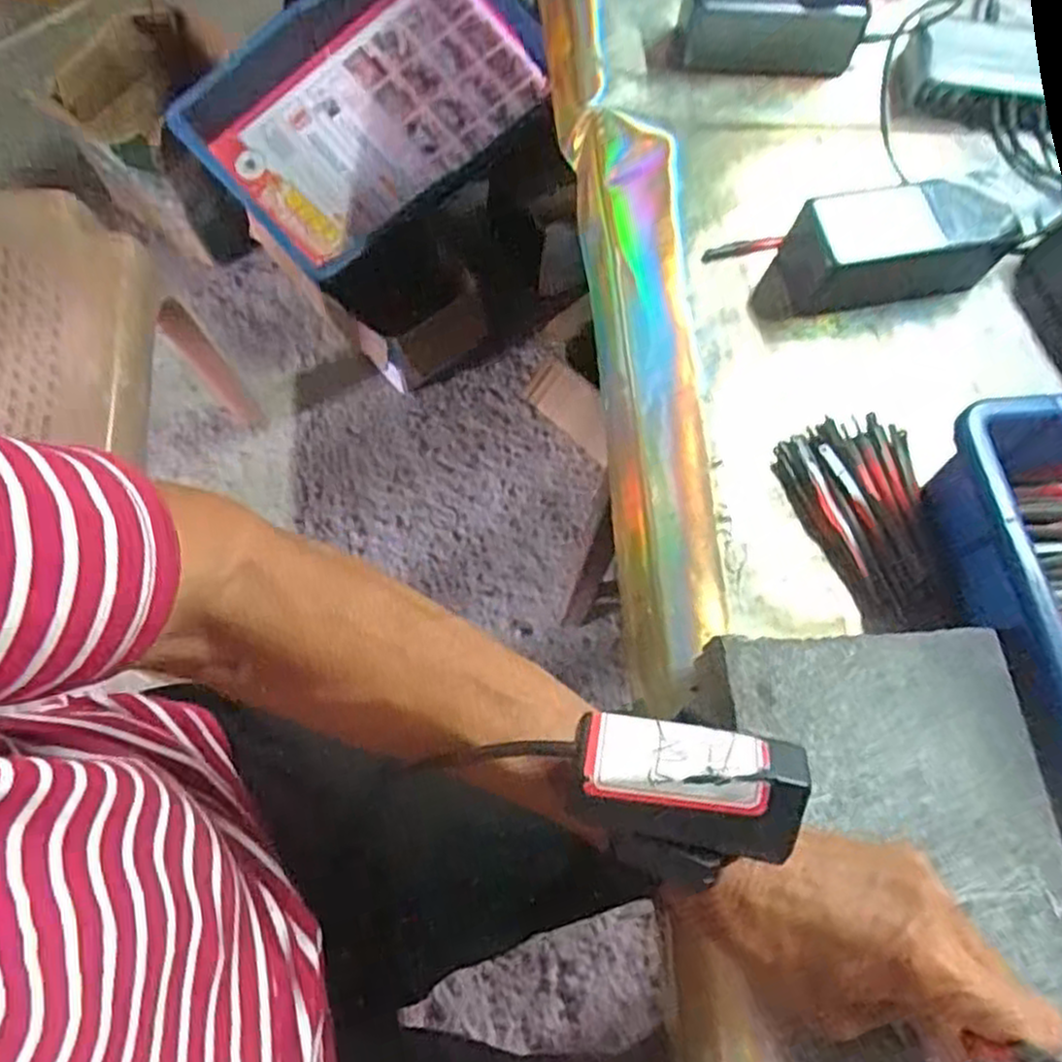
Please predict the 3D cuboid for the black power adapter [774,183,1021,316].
[{"bbox_3d":[0.223,-0.178,0.473,0.136,0.049,0.055,-10,70,-7],"label":"black power adapter"}]

